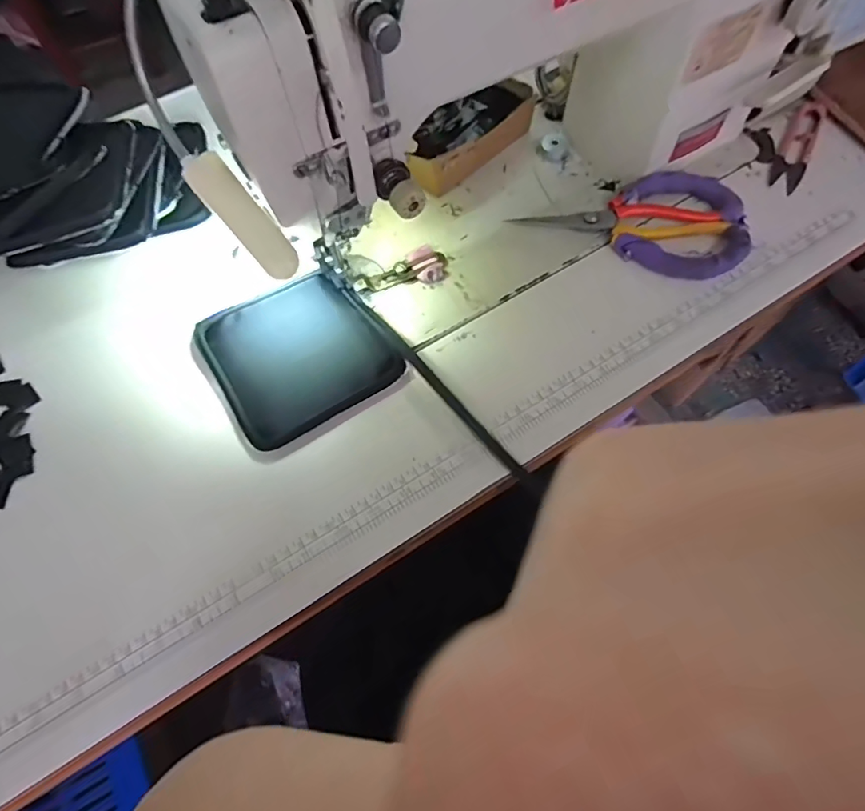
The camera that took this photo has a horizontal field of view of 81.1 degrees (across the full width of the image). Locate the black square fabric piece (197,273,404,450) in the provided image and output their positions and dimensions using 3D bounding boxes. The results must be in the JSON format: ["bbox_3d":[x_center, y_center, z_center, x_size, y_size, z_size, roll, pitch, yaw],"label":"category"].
[{"bbox_3d":[-0.103,-0.043,0.391,0.124,0.016,0.122,-30,68,-12],"label":"black square fabric piece"}]

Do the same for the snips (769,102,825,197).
[{"bbox_3d":[0.340,-0.242,0.468,0.028,0.008,0.116,28,69,14],"label":"snips"}]

